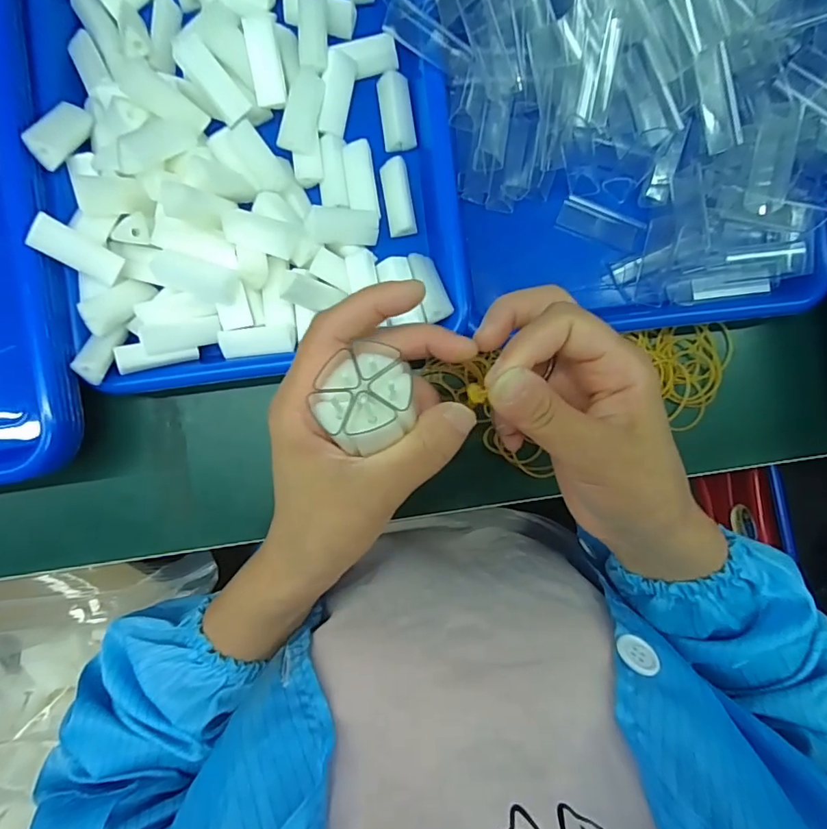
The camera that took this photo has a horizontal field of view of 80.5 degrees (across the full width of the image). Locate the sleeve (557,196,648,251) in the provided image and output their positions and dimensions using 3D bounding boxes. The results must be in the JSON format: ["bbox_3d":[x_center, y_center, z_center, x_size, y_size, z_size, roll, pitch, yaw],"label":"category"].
[{"bbox_3d":[0.123,-0.124,0.321,0.054,0.004,0.021,30,123,14],"label":"sleeve"}]

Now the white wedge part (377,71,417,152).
[{"bbox_3d":[-0.011,-0.196,0.317,0.021,0.014,0.045,-8,89,-1],"label":"white wedge part"}]

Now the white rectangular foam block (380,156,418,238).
[{"bbox_3d":[-0.010,-0.140,0.316,0.018,0.015,0.045,-10,89,-1],"label":"white rectangular foam block"}]

